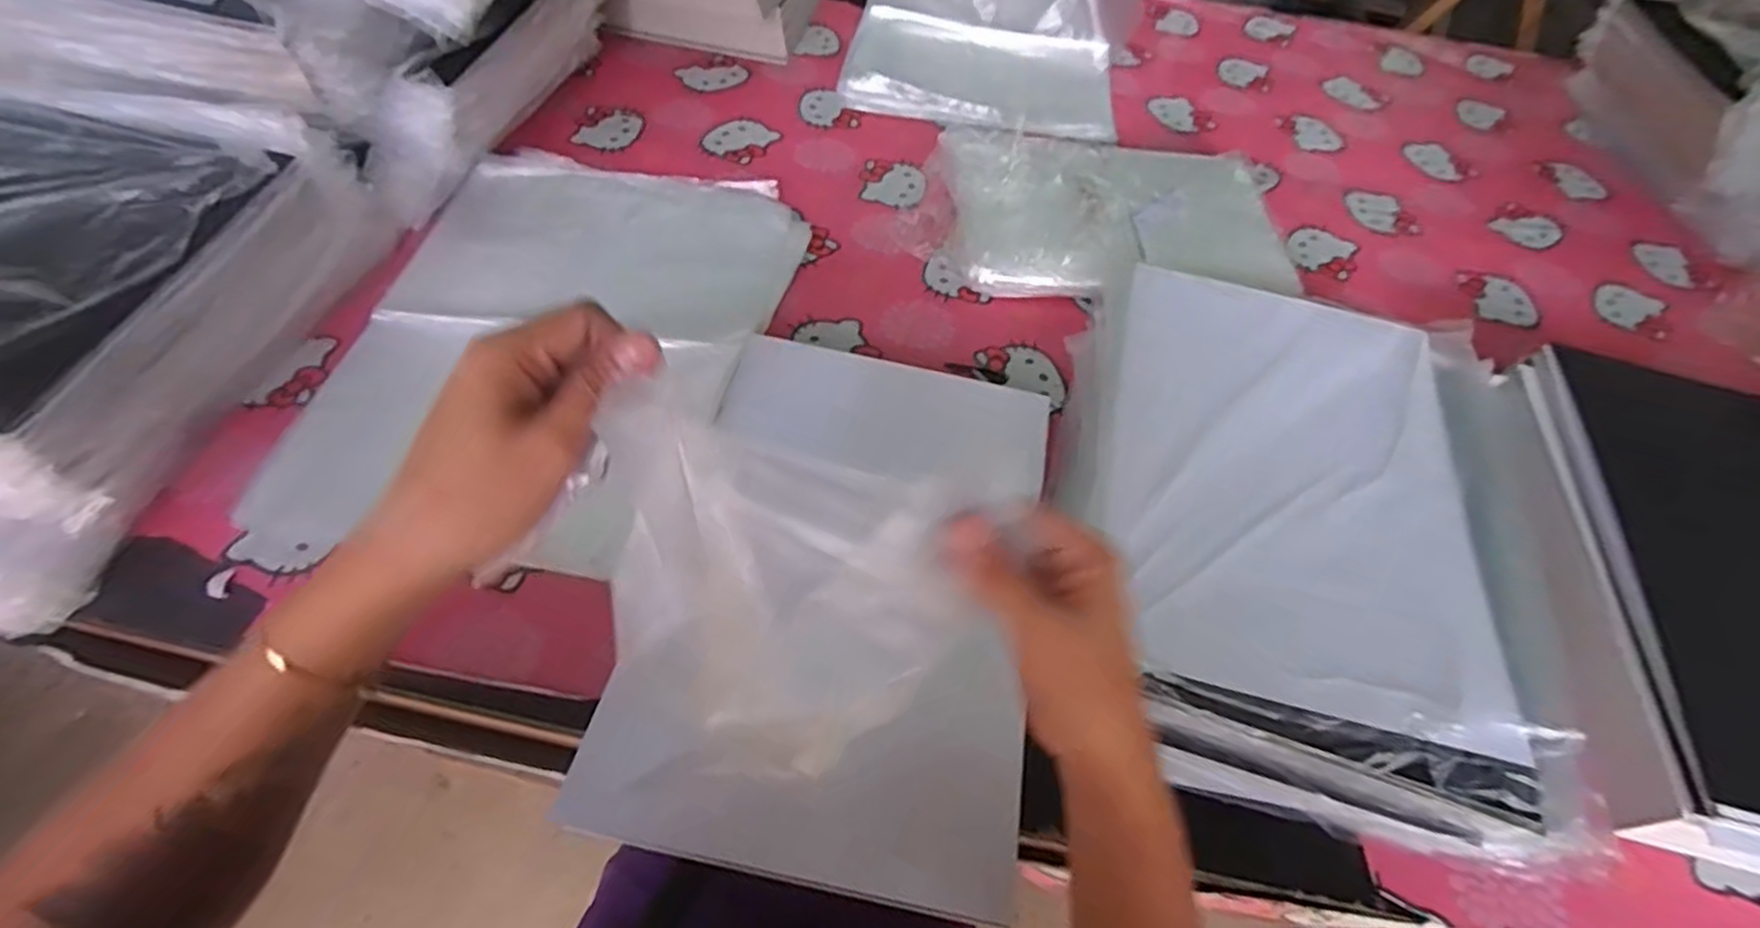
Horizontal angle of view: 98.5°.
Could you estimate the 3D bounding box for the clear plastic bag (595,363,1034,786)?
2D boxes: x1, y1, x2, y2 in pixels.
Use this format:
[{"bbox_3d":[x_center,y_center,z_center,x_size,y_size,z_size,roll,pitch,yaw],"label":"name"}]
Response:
[{"bbox_3d":[-0.044,0.065,0.309,0.161,0.039,0.152,20,91,-19],"label":"clear plastic bag"}]

